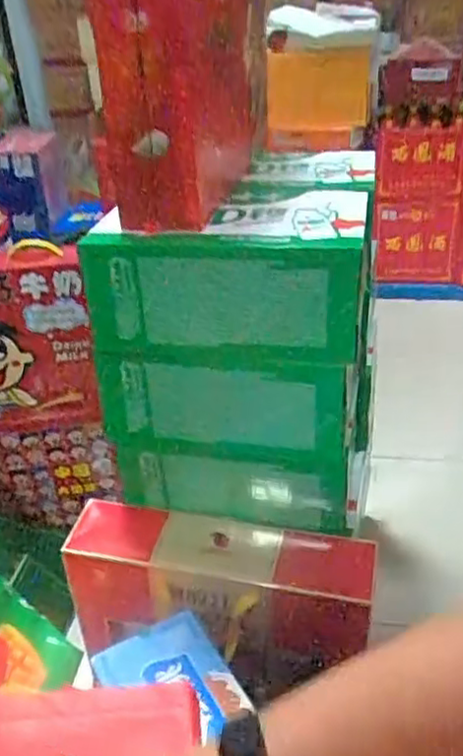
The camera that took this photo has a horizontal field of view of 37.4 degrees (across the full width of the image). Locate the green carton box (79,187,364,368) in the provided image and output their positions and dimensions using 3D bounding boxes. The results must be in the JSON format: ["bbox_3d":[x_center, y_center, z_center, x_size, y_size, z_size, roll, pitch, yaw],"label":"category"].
[{"bbox_3d":[0.001,-0.134,0.882,0.322,0.161,0.194,3,34,15],"label":"green carton box"}]

